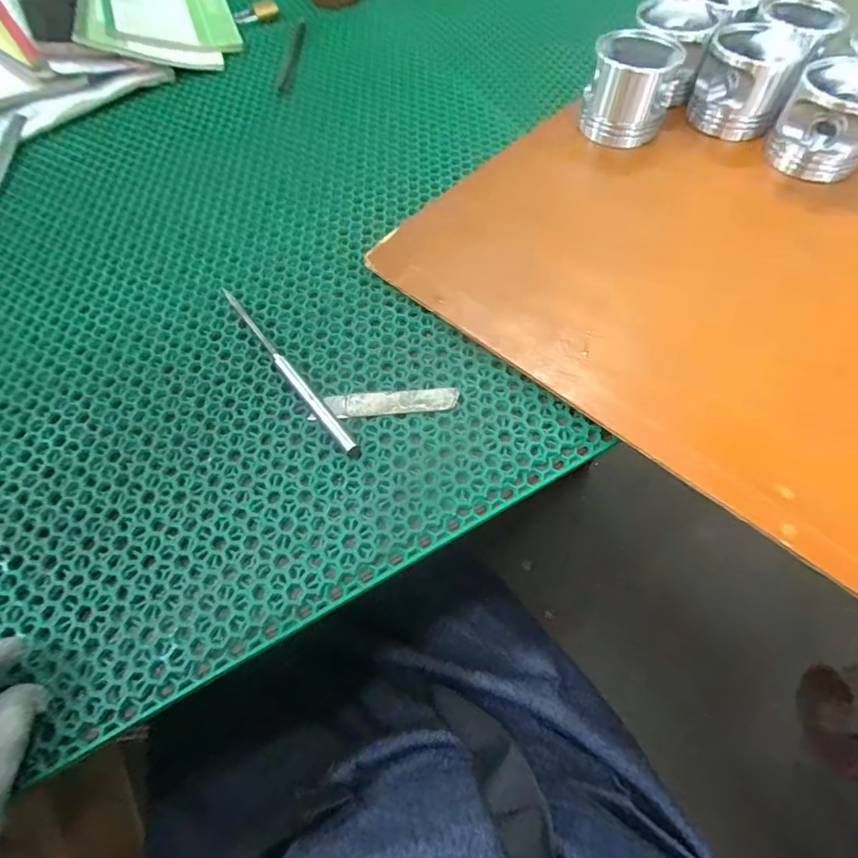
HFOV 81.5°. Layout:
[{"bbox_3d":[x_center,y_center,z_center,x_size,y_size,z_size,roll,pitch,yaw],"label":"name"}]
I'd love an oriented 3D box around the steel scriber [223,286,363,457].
[{"bbox_3d":[-0.106,-0.045,0.363,0.010,0.009,0.181,-37,68,-16],"label":"steel scriber"}]

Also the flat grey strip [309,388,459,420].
[{"bbox_3d":[-0.031,-0.020,0.352,0.101,0.008,0.020,-7,63,-2],"label":"flat grey strip"}]

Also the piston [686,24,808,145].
[{"bbox_3d":[0.302,-0.333,0.480,0.082,0.068,0.074,24,65,14],"label":"piston"}]

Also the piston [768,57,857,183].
[{"bbox_3d":[0.359,-0.273,0.447,0.076,0.072,0.072,33,67,18],"label":"piston"}]

